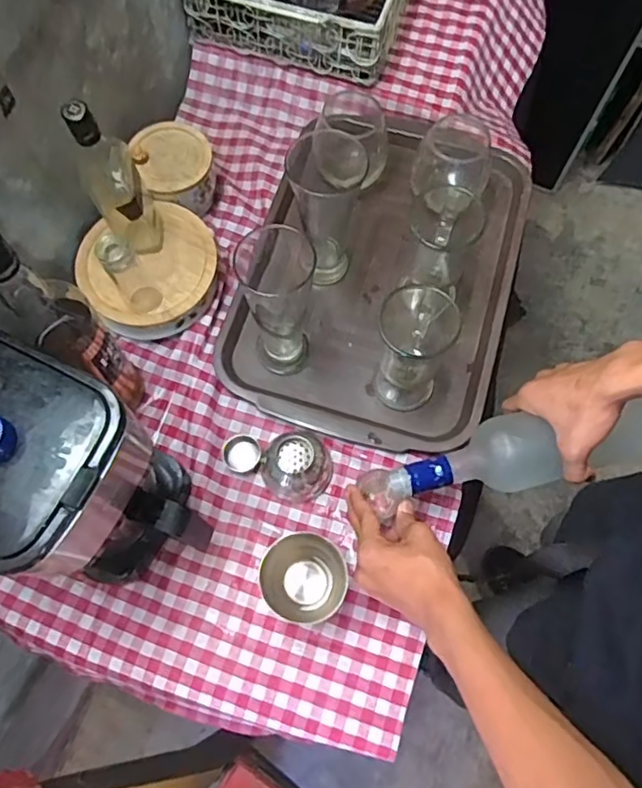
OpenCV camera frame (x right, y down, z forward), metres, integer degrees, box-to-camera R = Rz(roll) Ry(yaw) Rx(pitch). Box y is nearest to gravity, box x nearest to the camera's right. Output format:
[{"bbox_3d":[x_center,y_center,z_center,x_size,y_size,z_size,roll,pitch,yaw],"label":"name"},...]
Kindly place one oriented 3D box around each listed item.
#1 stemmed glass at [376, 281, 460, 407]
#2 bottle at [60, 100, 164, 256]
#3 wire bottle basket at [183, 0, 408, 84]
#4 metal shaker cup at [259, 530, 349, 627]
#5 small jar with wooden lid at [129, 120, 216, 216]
[{"bbox_3d":[0.091,-0.048,0.595,0.077,0.115,0.082,21,71,7],"label":"stemmed glass"},{"bbox_3d":[-0.198,-0.205,0.555,0.049,0.174,0.046,0,69,0],"label":"bottle"},{"bbox_3d":[0.010,-0.606,0.770,0.251,0.085,0.401,17,70,6],"label":"wire bottle basket"},{"bbox_3d":[-0.013,0.170,0.533,0.076,0.091,0.073,0,69,0],"label":"metal shaker cup"},{"bbox_3d":[-0.169,-0.262,0.691,0.085,0.068,0.097,-18,71,-7],"label":"small jar with wooden lid"}]

